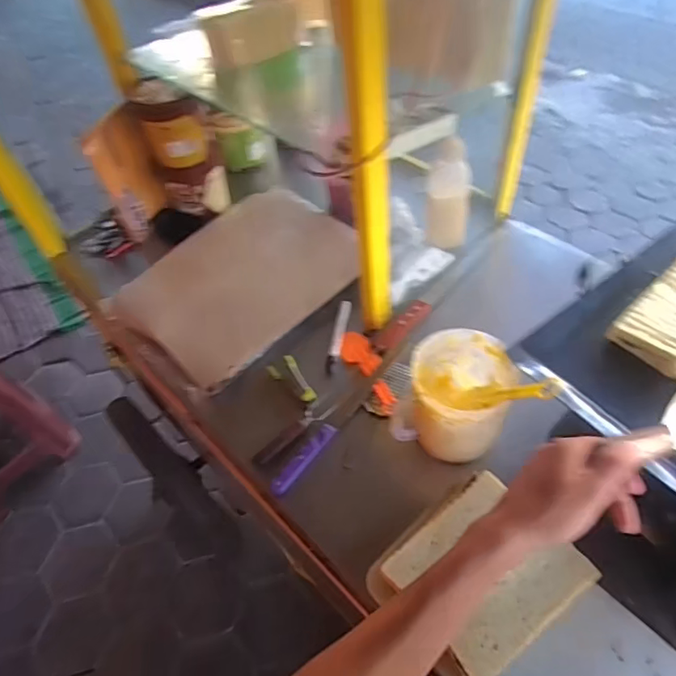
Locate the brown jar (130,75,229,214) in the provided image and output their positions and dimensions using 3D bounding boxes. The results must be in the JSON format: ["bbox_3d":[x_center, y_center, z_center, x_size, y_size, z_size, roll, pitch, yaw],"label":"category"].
[{"bbox_3d":[-0.285,-0.341,0.960,0.123,0.244,0.108,-19,51,-7],"label":"brown jar"}]

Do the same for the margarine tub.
[{"bbox_3d":[0.158,0.078,0.674,0.120,0.126,0.129,-4,51,5],"label":"margarine tub"}]

